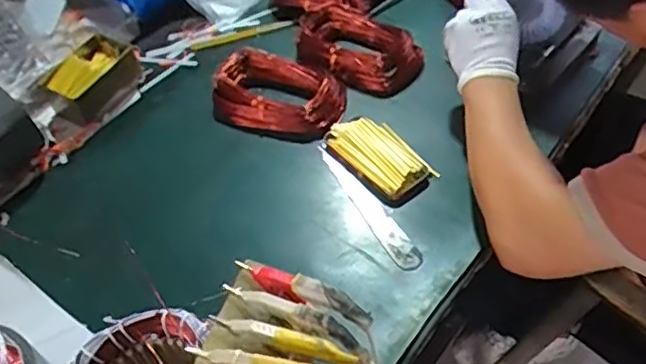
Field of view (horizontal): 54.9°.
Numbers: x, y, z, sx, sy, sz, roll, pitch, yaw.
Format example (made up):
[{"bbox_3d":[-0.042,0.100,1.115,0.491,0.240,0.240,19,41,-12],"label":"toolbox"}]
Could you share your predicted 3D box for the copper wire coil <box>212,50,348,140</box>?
[{"bbox_3d":[-0.064,-0.126,0.909,0.191,0.046,0.140,28,58,24],"label":"copper wire coil"}]

